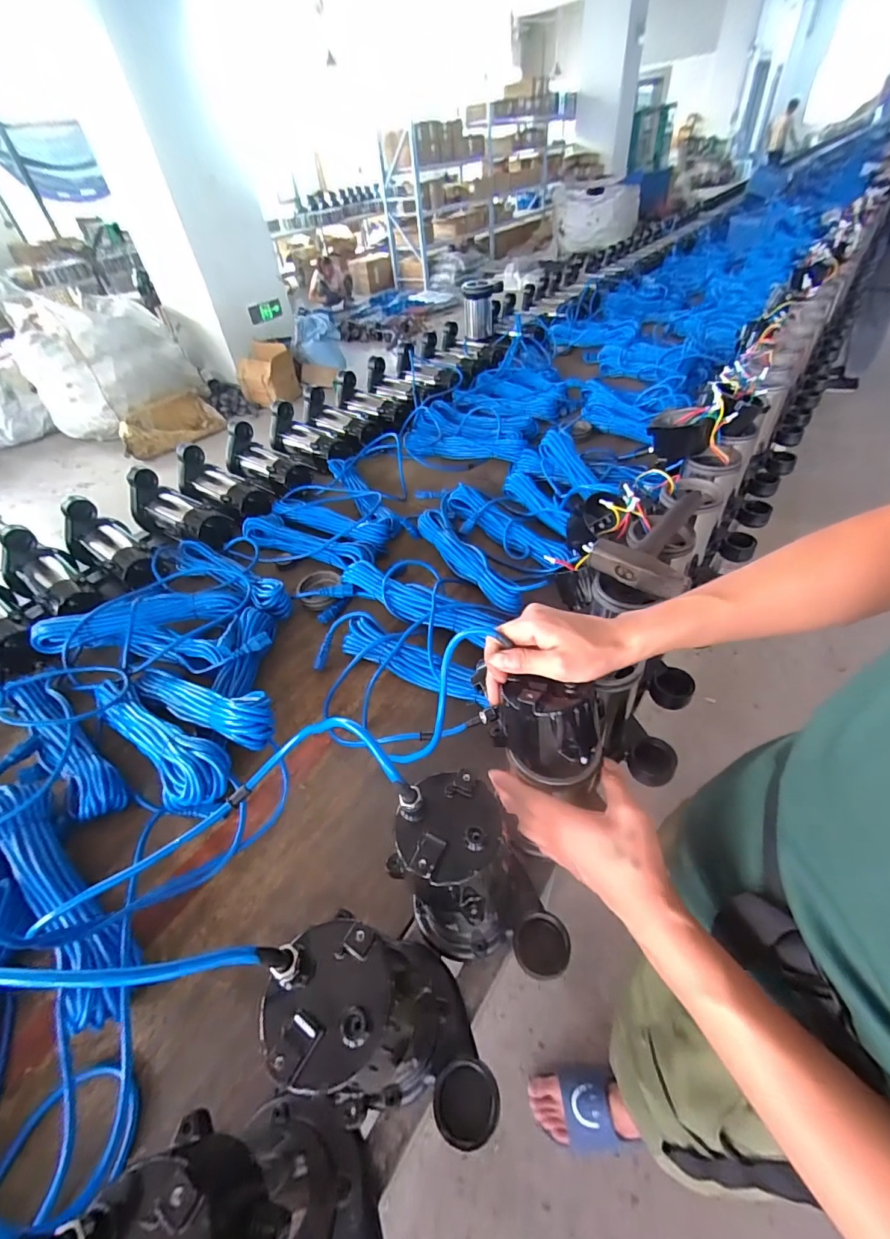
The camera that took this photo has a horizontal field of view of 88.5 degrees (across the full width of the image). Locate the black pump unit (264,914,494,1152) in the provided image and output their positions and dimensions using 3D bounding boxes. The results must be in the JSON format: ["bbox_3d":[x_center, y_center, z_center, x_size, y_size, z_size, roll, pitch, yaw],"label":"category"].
[{"bbox_3d":[-0.030,0.319,0.357,0.153,0.248,0.098,17,51,23],"label":"black pump unit"}]

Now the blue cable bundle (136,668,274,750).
[{"bbox_3d":[-0.355,0.122,0.667,0.338,0.053,0.066,4,43,37],"label":"blue cable bundle"}]

